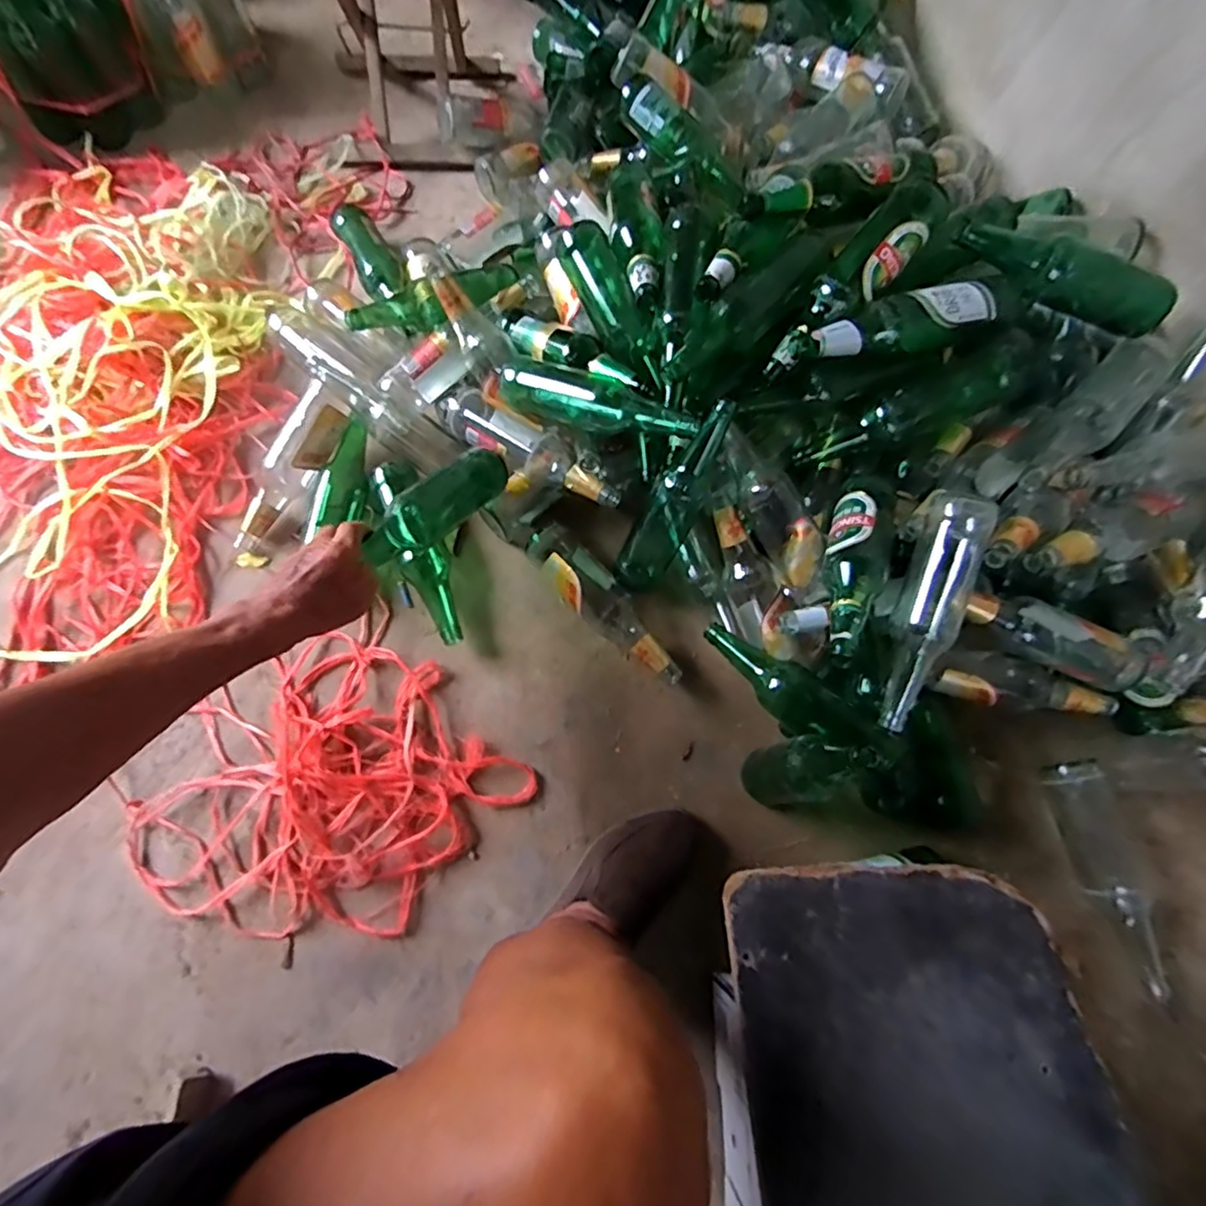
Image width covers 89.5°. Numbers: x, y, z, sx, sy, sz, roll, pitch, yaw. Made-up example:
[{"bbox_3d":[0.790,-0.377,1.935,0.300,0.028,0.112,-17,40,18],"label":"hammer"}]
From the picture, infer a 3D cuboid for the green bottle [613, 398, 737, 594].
[{"bbox_3d":[0.093,-0.131,0.760,0.060,0.260,0.068,34,35,10],"label":"green bottle"}]

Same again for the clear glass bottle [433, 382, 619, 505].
[{"bbox_3d":[-0.106,-0.203,0.807,0.302,0.070,0.073,32,72,8],"label":"clear glass bottle"}]

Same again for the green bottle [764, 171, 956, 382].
[{"bbox_3d":[0.295,-0.377,0.722,0.072,0.067,0.264,44,95,13],"label":"green bottle"}]

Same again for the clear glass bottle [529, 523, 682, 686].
[{"bbox_3d":[0.005,0.001,0.792,0.070,0.059,0.255,-40,76,-13],"label":"clear glass bottle"}]

